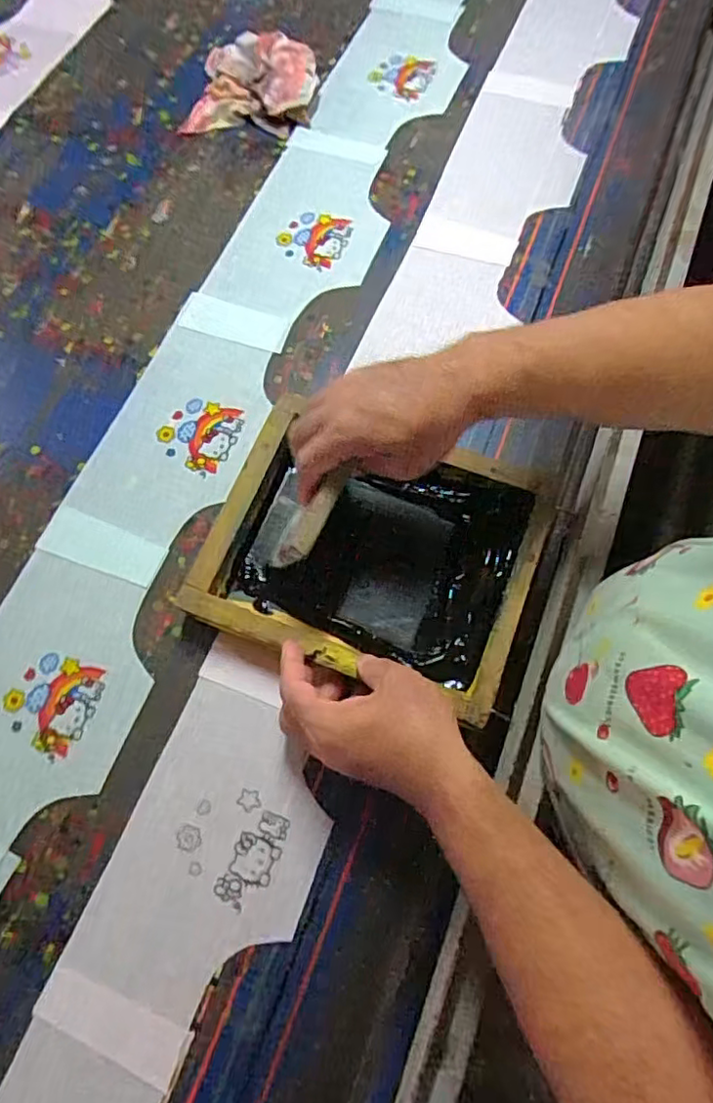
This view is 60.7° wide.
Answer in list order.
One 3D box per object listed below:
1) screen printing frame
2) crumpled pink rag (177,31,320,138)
[{"bbox_3d":[0.012,-0.002,0.537,0.266,0.054,0.218,20,71,7],"label":"screen printing frame"},{"bbox_3d":[-0.136,-0.602,0.778,0.166,0.061,0.135,9,70,3],"label":"crumpled pink rag"}]

